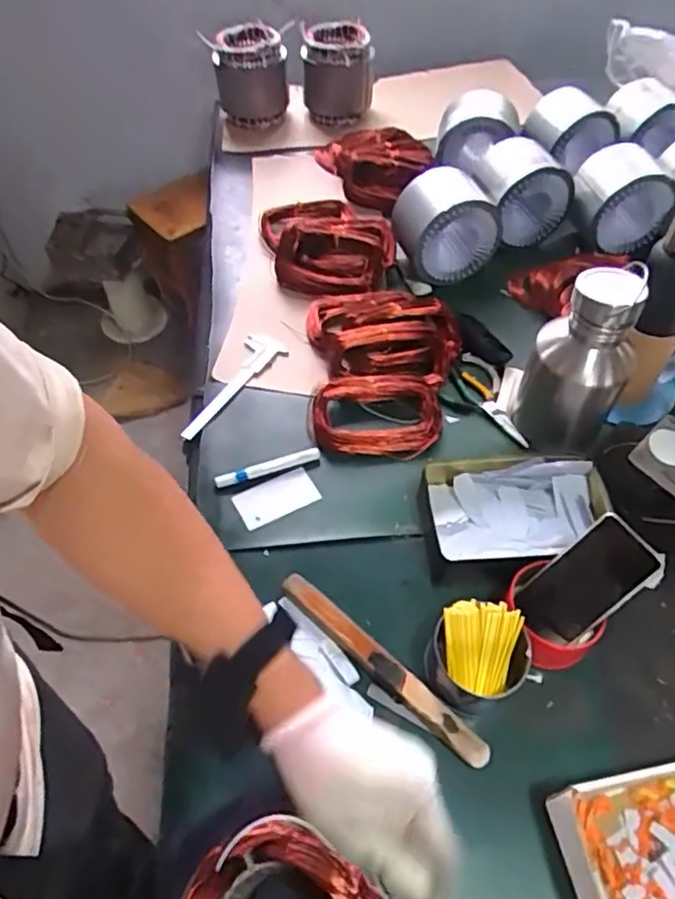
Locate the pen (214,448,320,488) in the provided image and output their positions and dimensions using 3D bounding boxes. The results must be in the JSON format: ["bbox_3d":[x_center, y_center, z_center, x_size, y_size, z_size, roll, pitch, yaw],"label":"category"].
[{"bbox_3d":[-0.092,0.024,0.828,0.142,0.013,0.016,-17,55,-11],"label":"pen"}]

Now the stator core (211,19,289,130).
[{"bbox_3d":[-0.185,-0.793,1.339,0.149,0.163,0.155,-5,53,-2],"label":"stator core"}]

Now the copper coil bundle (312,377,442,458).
[{"bbox_3d":[0.056,-0.054,0.871,0.175,0.029,0.127,7,54,7],"label":"copper coil bundle"}]

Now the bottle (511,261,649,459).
[{"bbox_3d":[0.303,-0.112,0.781,0.120,0.214,0.118,19,56,15],"label":"bottle"}]

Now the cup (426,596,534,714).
[{"bbox_3d":[0.145,0.220,0.653,0.098,0.078,0.095,8,54,7],"label":"cup"}]

